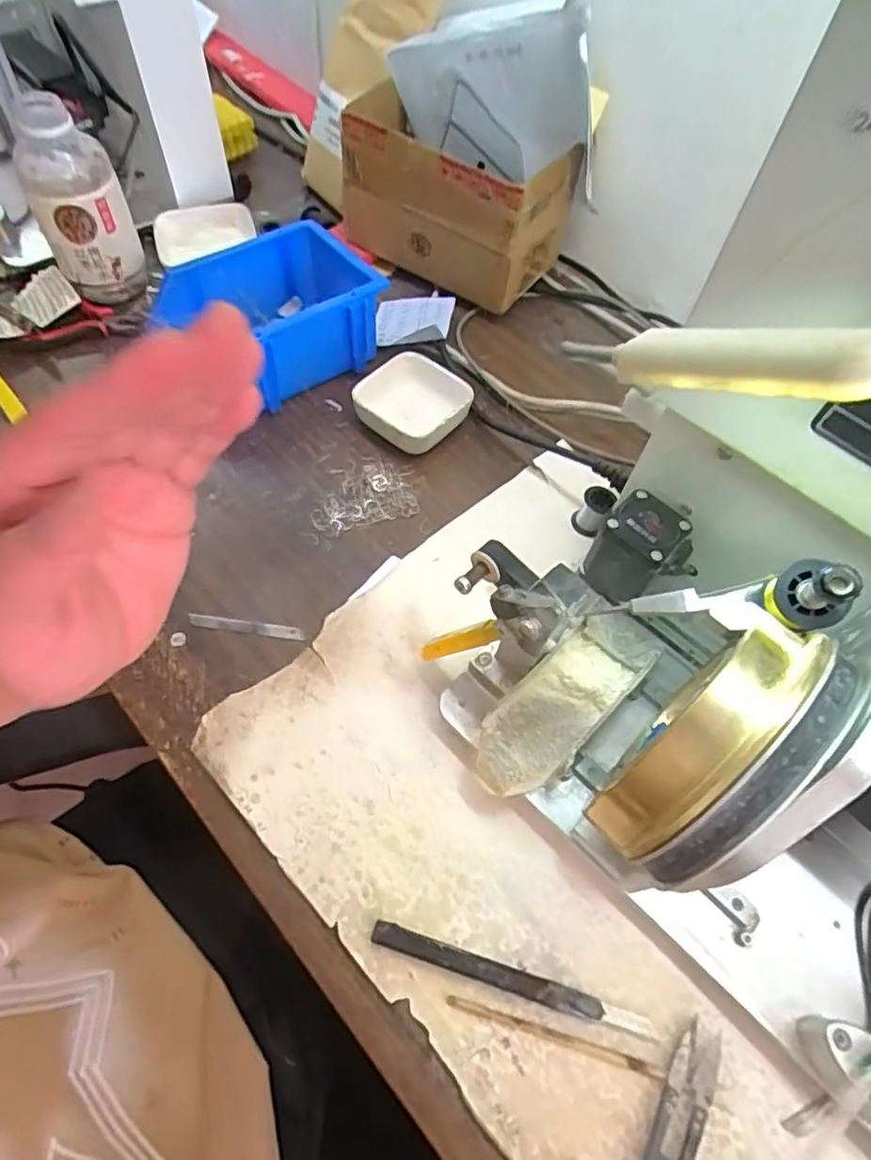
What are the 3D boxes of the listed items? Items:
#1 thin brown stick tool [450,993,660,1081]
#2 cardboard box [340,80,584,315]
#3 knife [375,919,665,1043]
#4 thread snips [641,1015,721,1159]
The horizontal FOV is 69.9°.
[{"bbox_3d":[0.062,0.240,0.327,0.112,0.004,0.007,16,59,6],"label":"thin brown stick tool"},{"bbox_3d":[0.015,-0.367,0.609,0.208,0.123,0.107,27,61,12],"label":"cardboard box"},{"bbox_3d":[0.041,0.216,0.338,0.153,0.007,0.014,16,59,6],"label":"knife"},{"bbox_3d":[0.118,0.276,0.308,0.023,0.005,0.101,27,61,13],"label":"thread snips"}]

